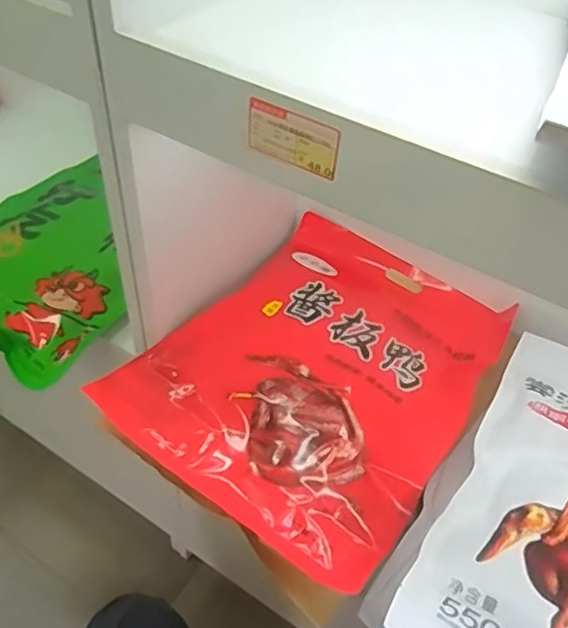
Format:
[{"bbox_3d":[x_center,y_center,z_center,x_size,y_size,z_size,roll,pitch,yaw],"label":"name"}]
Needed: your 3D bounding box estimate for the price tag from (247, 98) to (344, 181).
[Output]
[{"bbox_3d":[0.006,-0.118,0.407,0.070,0.038,0.005,28,49,20],"label":"price tag"}]

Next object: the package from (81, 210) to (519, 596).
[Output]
[{"bbox_3d":[0.051,0.053,0.688,0.322,0.049,0.423,31,54,21],"label":"package"}]

